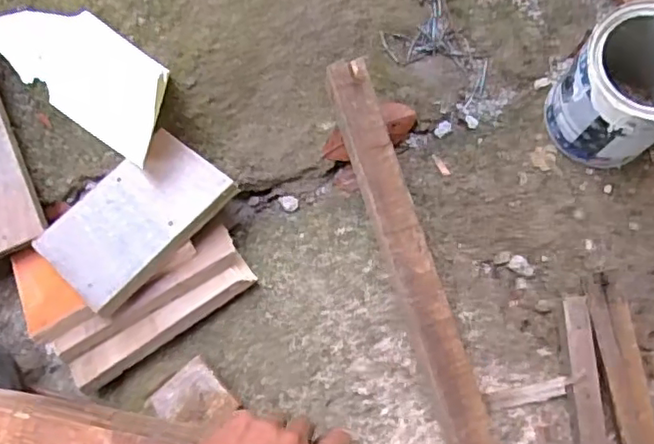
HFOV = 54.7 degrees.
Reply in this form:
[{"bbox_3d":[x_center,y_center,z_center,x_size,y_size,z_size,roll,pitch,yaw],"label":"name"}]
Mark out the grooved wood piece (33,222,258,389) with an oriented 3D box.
[{"bbox_3d":[-0.161,0.080,0.596,0.184,0.039,0.066,-33,81,-6],"label":"grooved wood piece"}]

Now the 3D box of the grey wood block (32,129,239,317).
[{"bbox_3d":[-0.182,-0.005,0.598,0.110,0.017,0.166,39,77,23],"label":"grey wood block"}]

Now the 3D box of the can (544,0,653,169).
[{"bbox_3d":[0.282,-0.126,0.596,0.119,0.133,0.109,0,79,0],"label":"can"}]

